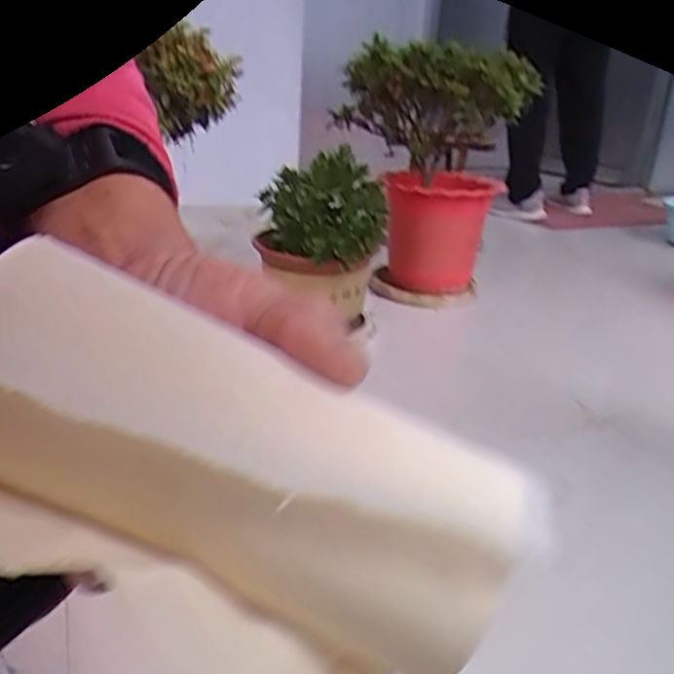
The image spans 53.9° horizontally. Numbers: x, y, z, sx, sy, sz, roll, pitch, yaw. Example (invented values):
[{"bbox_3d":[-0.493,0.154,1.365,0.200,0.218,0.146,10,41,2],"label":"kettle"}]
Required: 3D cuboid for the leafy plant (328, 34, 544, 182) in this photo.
[{"bbox_3d":[0.188,-0.452,1.326,0.295,0.232,0.317,-3,24,-15],"label":"leafy plant"}]

